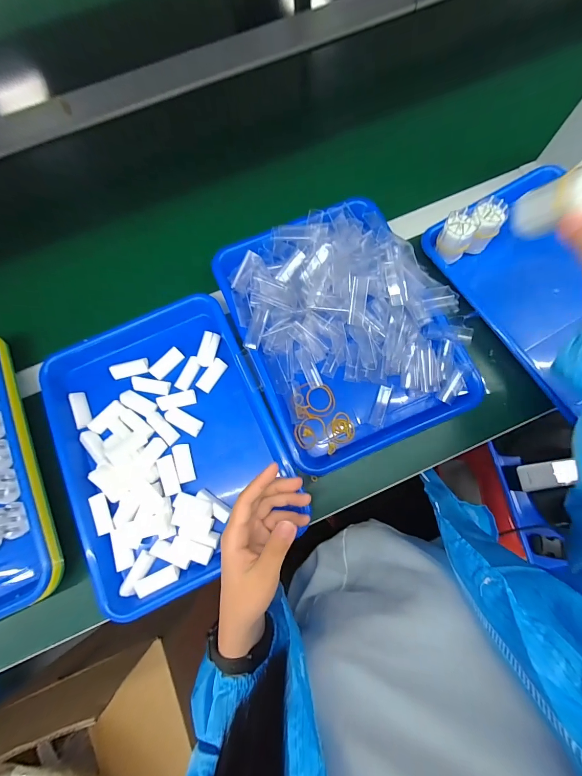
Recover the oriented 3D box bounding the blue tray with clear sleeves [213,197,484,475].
[{"bbox_3d":[0.070,-0.087,0.422,0.267,0.053,0.325,-23,76,-4],"label":"blue tray with clear sleeves"}]

